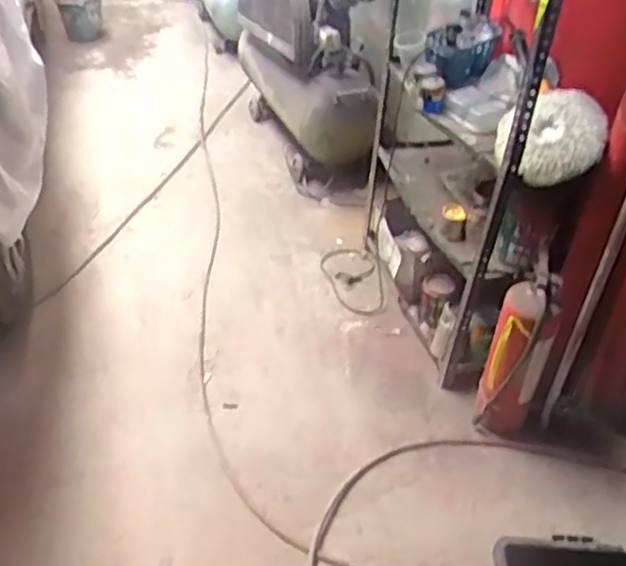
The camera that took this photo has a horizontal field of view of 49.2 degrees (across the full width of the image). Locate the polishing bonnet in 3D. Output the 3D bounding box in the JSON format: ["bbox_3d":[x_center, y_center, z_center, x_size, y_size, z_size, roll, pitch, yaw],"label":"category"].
[{"bbox_3d":[0.464,-0.292,1.353,0.213,0.189,0.056,-24,-11,29],"label":"polishing bonnet"}]

